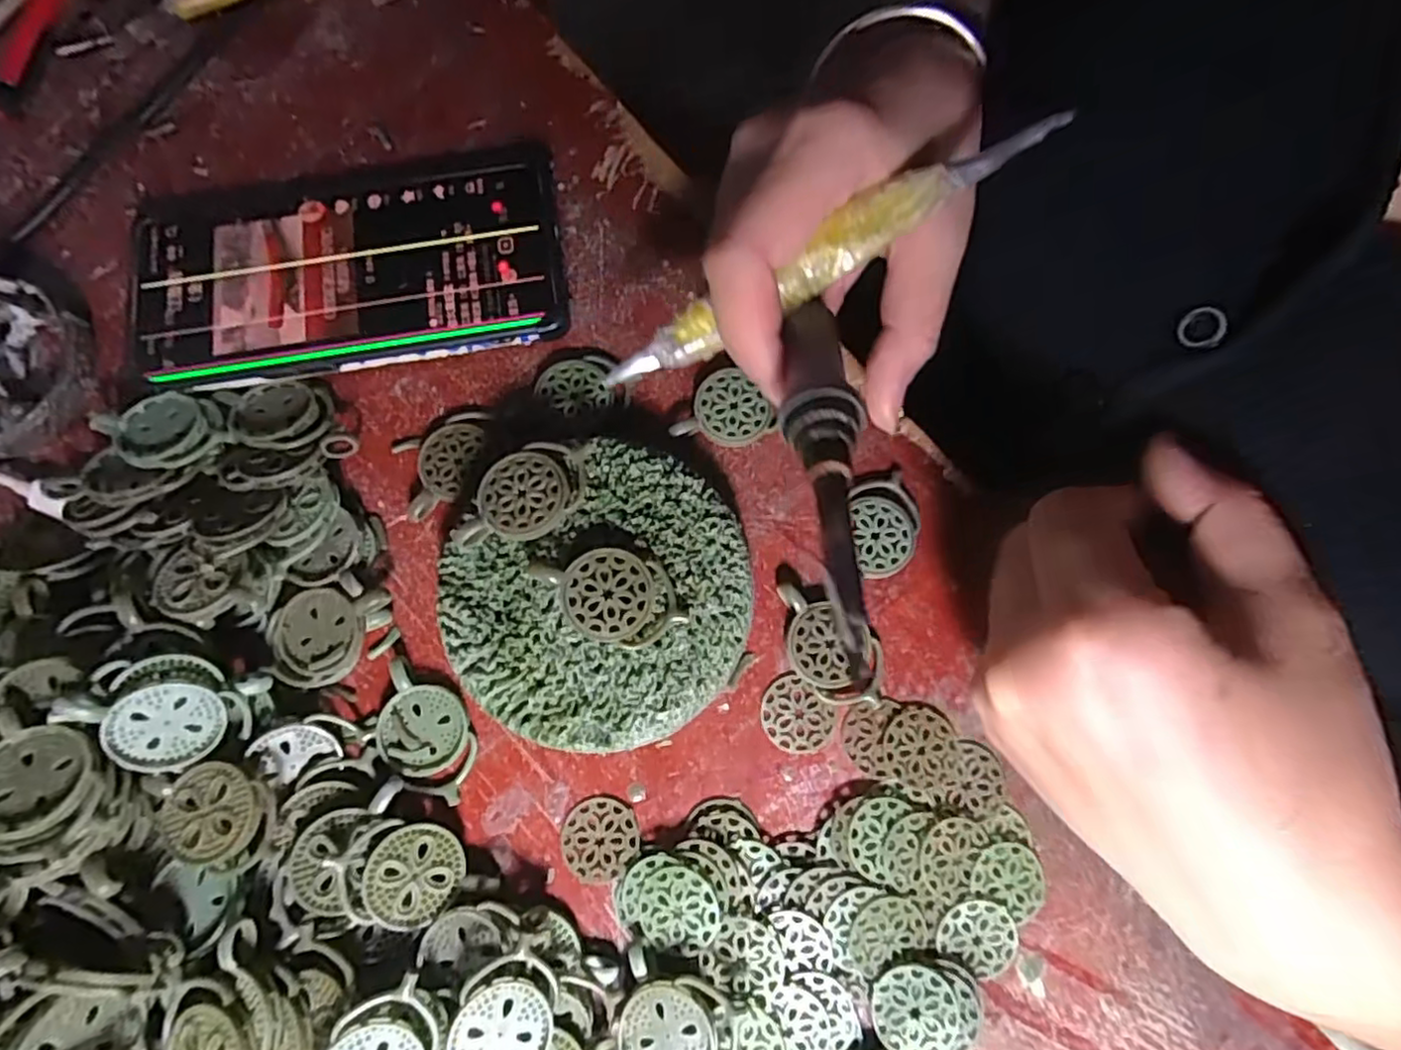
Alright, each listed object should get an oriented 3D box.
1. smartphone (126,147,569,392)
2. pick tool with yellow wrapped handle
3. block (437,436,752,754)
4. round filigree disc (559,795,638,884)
[{"bbox_3d":[-0.135,-0.102,0.257,0.158,0.013,0.089,-10,78,-2],"label":"smartphone"},{"bbox_3d":[0.036,-0.080,0.198,0.146,0.008,0.013,-27,79,12],"label":"pick tool with yellow wrapped handle"},{"bbox_3d":[-0.030,0.025,0.221,0.100,0.032,0.089,-42,81,-8],"label":"block"},{"bbox_3d":[-0.034,0.104,0.219,0.024,0.004,0.026,0,78,0],"label":"round filigree disc"}]

